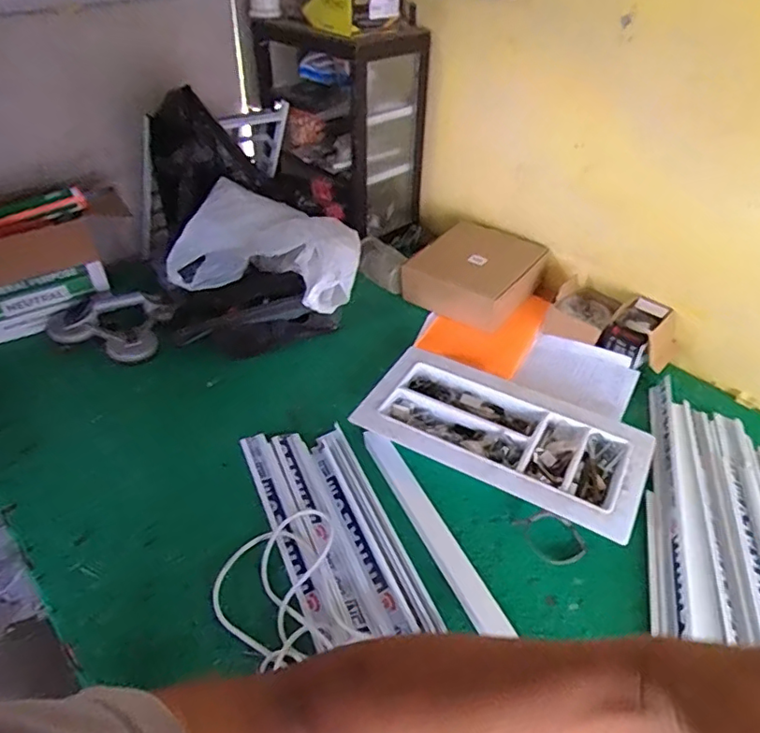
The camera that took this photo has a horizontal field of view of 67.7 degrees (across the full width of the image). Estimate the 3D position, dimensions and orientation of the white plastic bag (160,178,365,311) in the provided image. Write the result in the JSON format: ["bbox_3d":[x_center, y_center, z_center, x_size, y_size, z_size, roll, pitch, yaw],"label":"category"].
[{"bbox_3d":[-0.233,-0.253,1.236,0.398,0.186,0.296,17,43,17],"label":"white plastic bag"}]

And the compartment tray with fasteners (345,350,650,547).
[{"bbox_3d":[0.230,0.111,1.045,0.495,0.040,0.260,21,44,21],"label":"compartment tray with fasteners"}]

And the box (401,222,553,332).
[{"bbox_3d":[0.228,-0.225,1.361,0.271,0.130,0.219,27,46,26],"label":"box"}]

